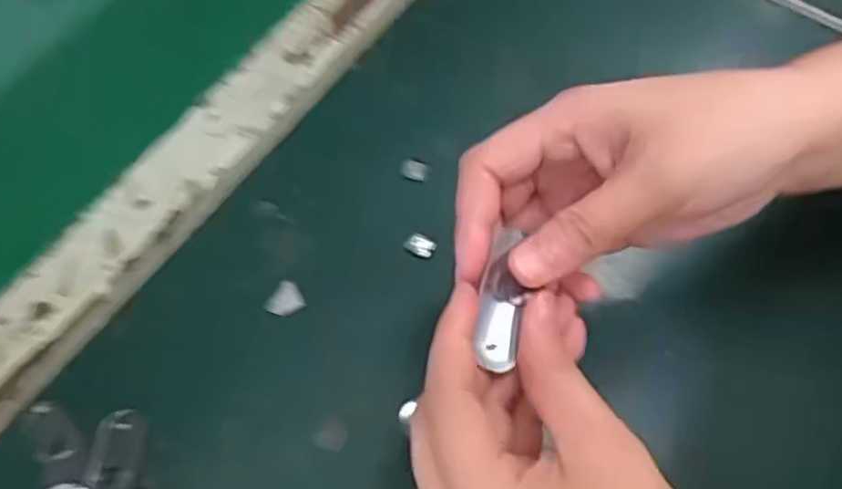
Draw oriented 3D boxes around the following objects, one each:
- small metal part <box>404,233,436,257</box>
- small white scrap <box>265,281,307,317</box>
[{"bbox_3d":[0.000,0.000,0.353,0.014,0.004,0.010,29,66,12],"label":"small metal part"},{"bbox_3d":[-0.065,0.027,0.342,0.016,0.004,0.017,1,63,-2],"label":"small white scrap"}]

